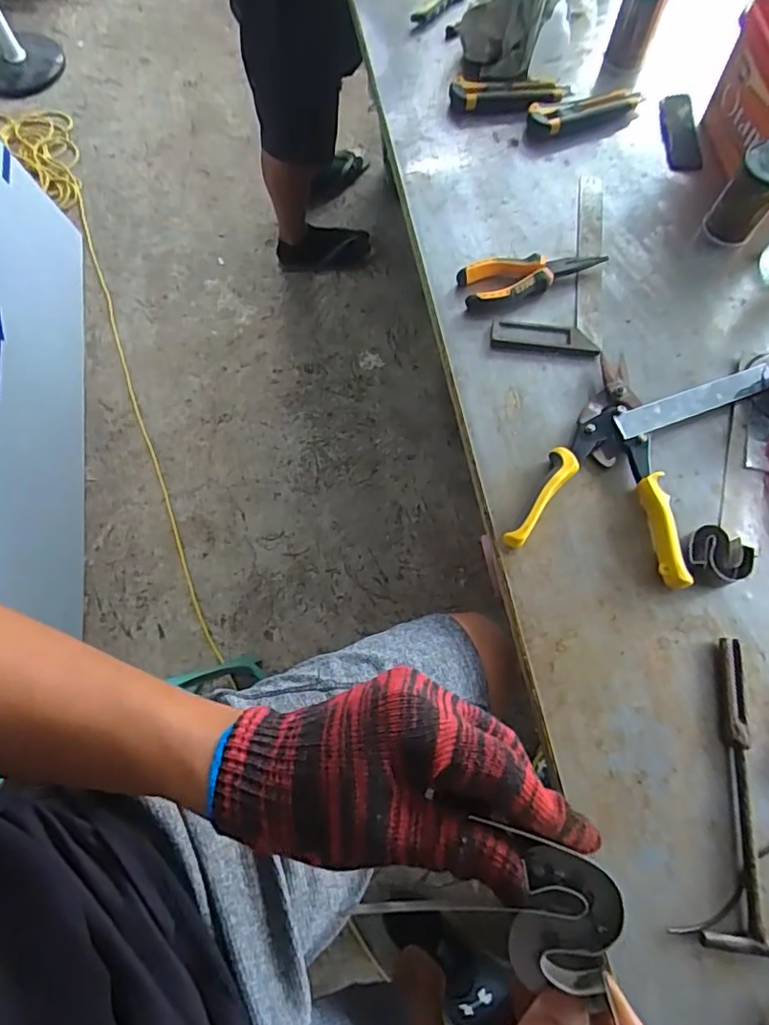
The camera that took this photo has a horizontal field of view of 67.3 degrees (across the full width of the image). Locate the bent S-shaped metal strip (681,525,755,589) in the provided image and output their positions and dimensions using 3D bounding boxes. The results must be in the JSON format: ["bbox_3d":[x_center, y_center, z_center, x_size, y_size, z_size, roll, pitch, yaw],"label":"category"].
[{"bbox_3d":[0.288,0.041,0.507,0.052,0.028,0.044,24,73,10],"label":"bent S-shaped metal strip"}]

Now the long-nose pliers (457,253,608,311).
[{"bbox_3d":[0.160,-0.259,0.620,0.157,0.020,0.057,-14,70,-3],"label":"long-nose pliers"}]

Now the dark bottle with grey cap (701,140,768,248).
[{"bbox_3d":[0.385,-0.334,0.609,0.054,0.108,0.043,39,74,14],"label":"dark bottle with grey cap"}]

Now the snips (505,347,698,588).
[{"bbox_3d":[0.212,-0.051,0.543,0.151,0.028,0.213,14,71,7],"label":"snips"}]

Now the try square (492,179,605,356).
[{"bbox_3d":[0.185,-0.283,0.637,0.109,0.010,0.255,8,70,5],"label":"try square"}]

